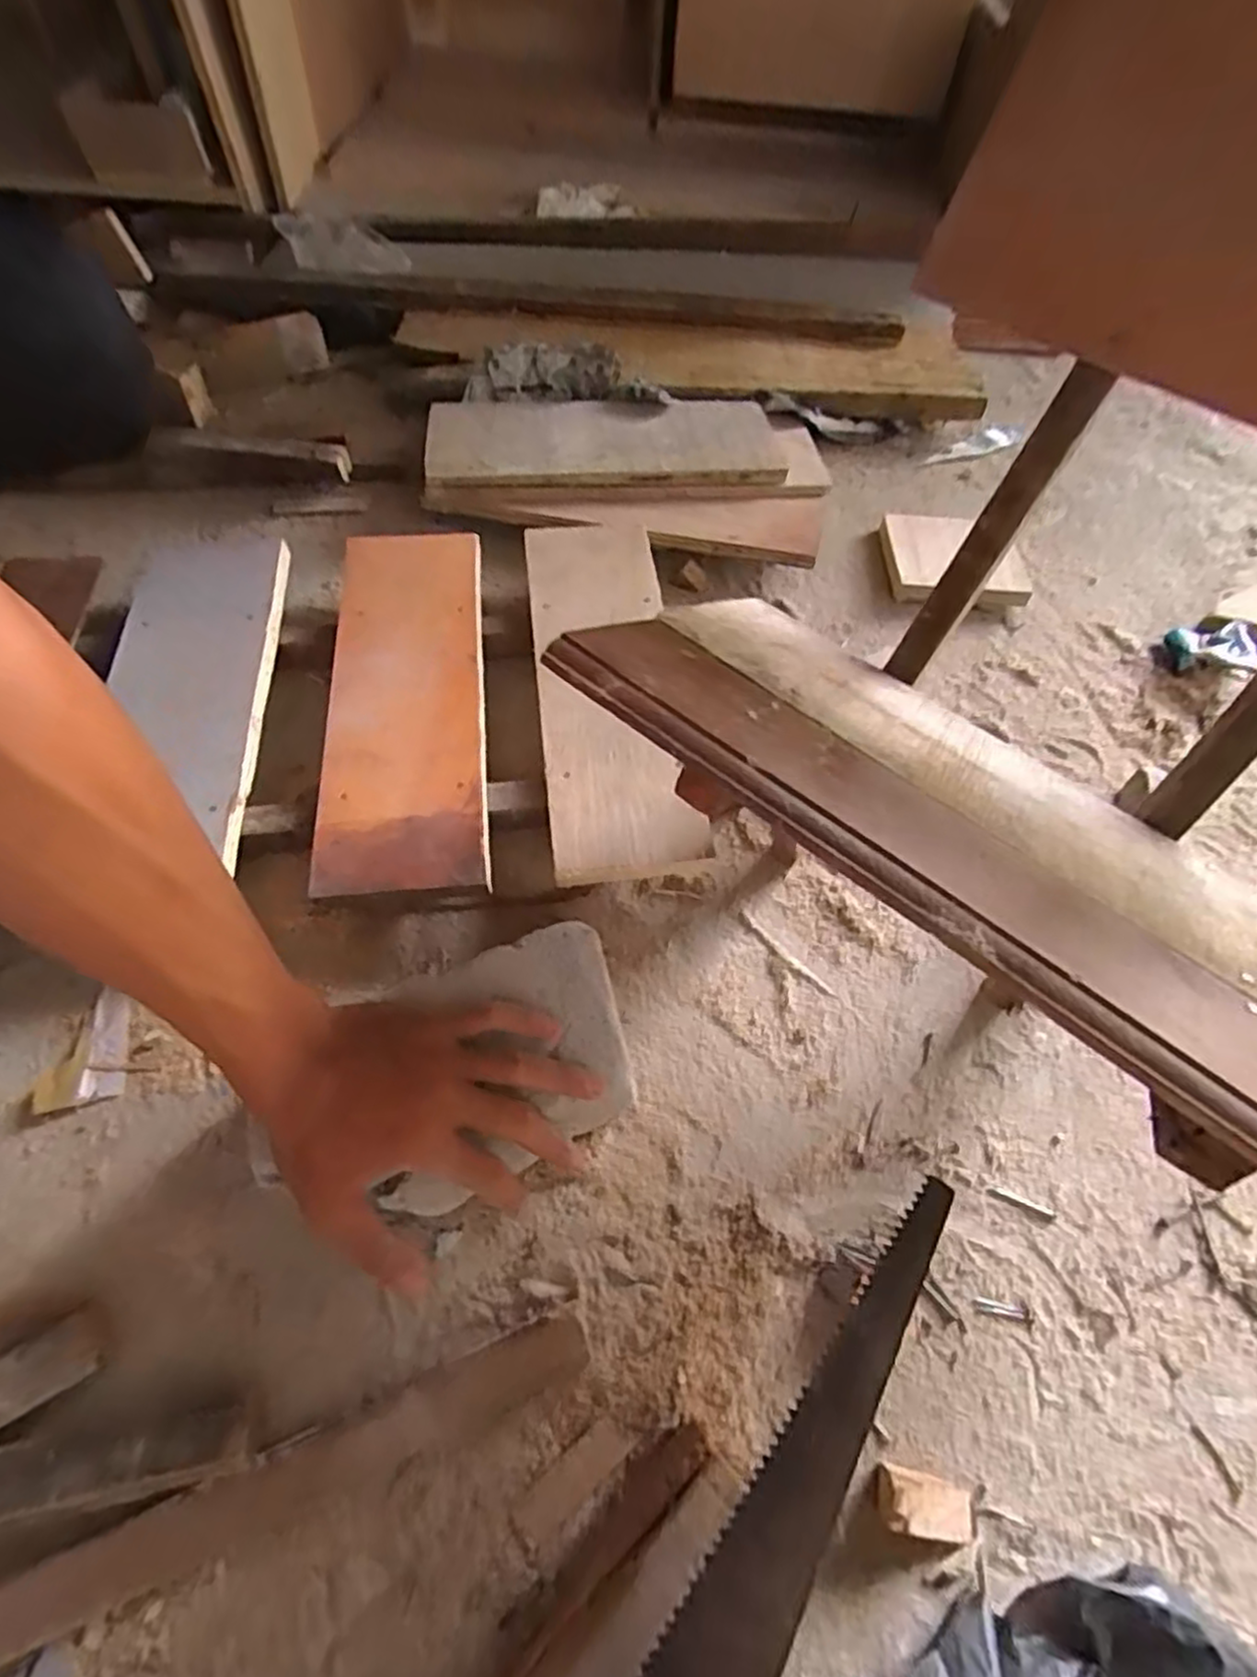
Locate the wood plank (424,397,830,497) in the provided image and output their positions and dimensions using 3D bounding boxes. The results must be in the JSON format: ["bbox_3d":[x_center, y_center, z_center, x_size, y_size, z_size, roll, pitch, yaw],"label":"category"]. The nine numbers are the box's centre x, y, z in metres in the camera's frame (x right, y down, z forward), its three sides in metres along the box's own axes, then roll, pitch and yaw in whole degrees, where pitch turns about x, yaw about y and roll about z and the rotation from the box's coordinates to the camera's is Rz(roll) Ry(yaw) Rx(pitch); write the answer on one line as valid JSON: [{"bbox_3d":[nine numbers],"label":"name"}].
[{"bbox_3d":[-0.005,-0.404,0.729,0.385,0.023,0.150,-1,60,-4],"label":"wood plank"}]

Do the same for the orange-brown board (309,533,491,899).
[{"bbox_3d":[-0.171,-0.112,0.556,0.114,0.013,0.337,-5,61,-6],"label":"orange-brown board"}]

